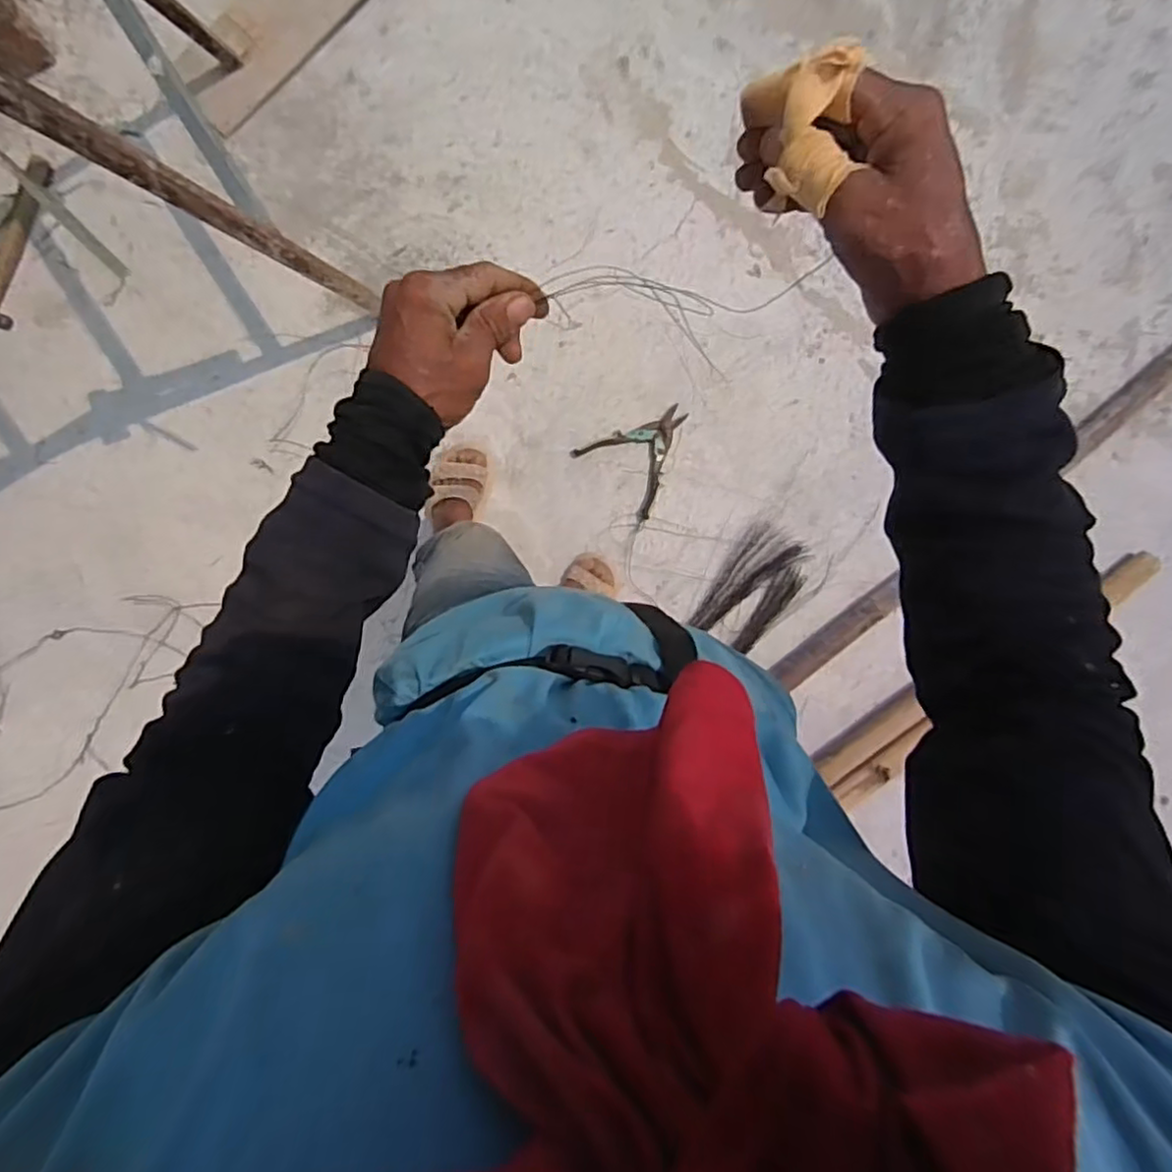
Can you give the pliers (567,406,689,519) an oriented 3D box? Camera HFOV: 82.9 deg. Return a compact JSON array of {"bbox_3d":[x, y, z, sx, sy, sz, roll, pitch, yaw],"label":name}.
[{"bbox_3d":[0.118,-0.279,1.342,0.194,0.018,0.215,42,90,-3],"label":"pliers"}]

